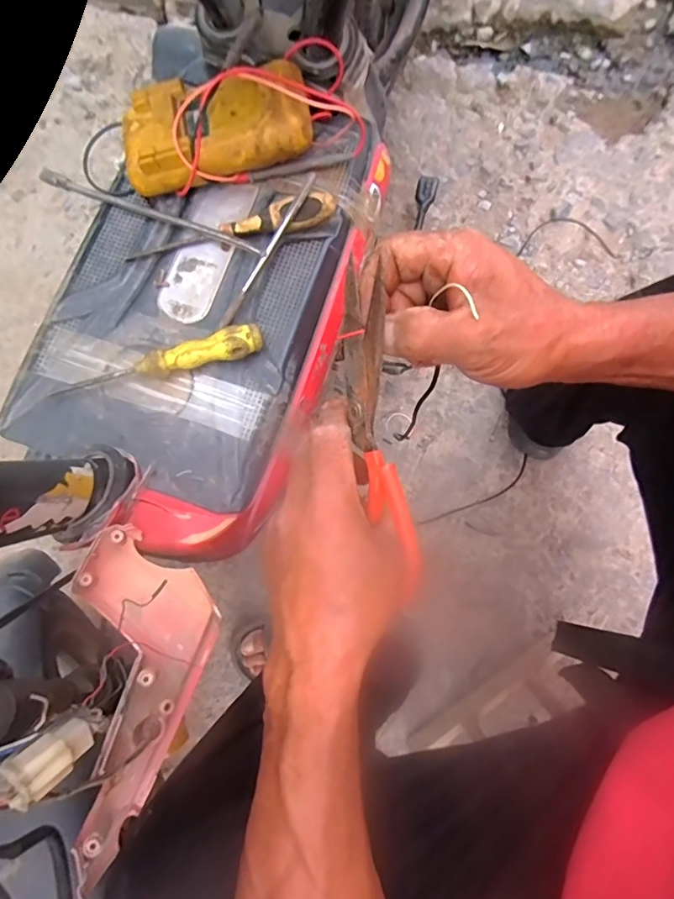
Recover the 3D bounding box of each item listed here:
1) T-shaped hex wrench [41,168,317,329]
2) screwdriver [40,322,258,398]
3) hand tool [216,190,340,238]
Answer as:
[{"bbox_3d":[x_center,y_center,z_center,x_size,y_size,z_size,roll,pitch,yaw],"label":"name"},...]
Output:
[{"bbox_3d":[-0.174,-0.255,0.498,0.263,0.020,0.164,31,87,11],"label":"T-shaped hex wrench"},{"bbox_3d":[-0.167,-0.084,0.459,0.194,0.025,0.029,-14,80,-2],"label":"screwdriver"},{"bbox_3d":[-0.059,-0.233,0.491,0.115,0.034,0.027,-6,80,-1],"label":"hand tool"}]

